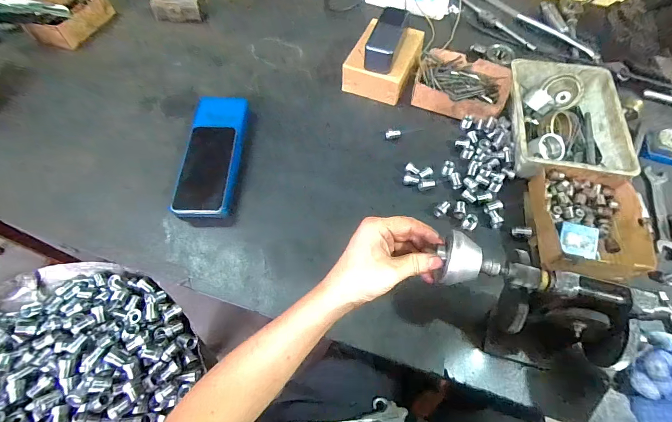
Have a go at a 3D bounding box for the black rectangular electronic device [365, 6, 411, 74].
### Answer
[{"bbox_3d":[0.096,-0.326,0.617,0.055,0.044,0.131,18,76,9],"label":"black rectangular electronic device"}]

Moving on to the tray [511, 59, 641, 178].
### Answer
[{"bbox_3d":[0.396,-0.155,0.583,0.171,0.069,0.244,10,61,5],"label":"tray"}]

